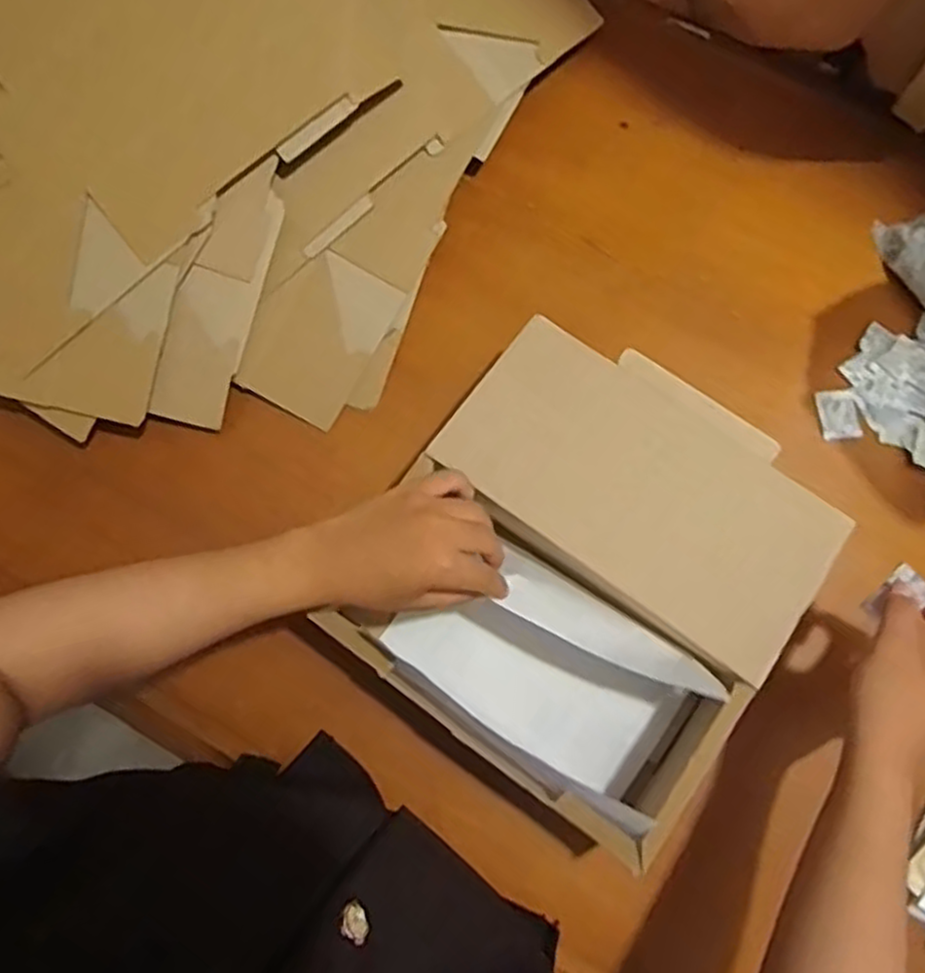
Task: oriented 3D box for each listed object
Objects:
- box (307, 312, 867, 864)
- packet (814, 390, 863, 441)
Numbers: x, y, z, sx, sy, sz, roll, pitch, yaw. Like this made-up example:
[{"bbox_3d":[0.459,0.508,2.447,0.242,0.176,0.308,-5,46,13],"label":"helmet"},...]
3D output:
[{"bbox_3d":[0.087,0.058,0.530,0.264,0.106,0.288,35,81,7],"label":"box"},{"bbox_3d":[0.311,-0.059,0.602,0.032,0.005,0.041,-7,79,-1],"label":"packet"}]

